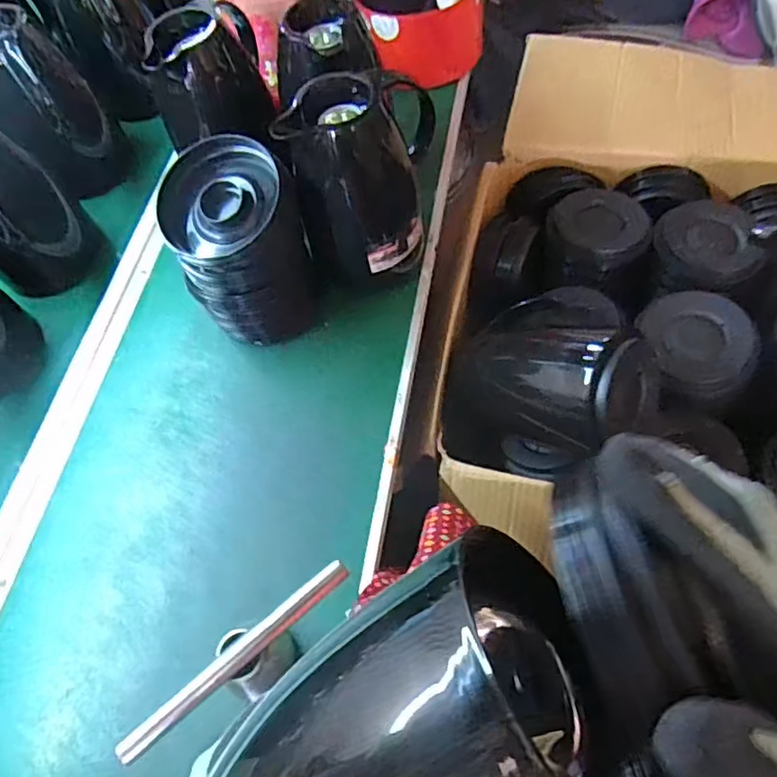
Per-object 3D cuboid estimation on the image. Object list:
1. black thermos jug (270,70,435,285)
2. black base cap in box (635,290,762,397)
[{"bbox_3d":[-0.025,-0.213,0.612,0.144,0.185,0.131,-3,62,7],"label":"black thermos jug"},{"bbox_3d":[0.331,-0.051,0.652,0.101,0.037,0.120,-21,61,-3],"label":"black base cap in box"}]

